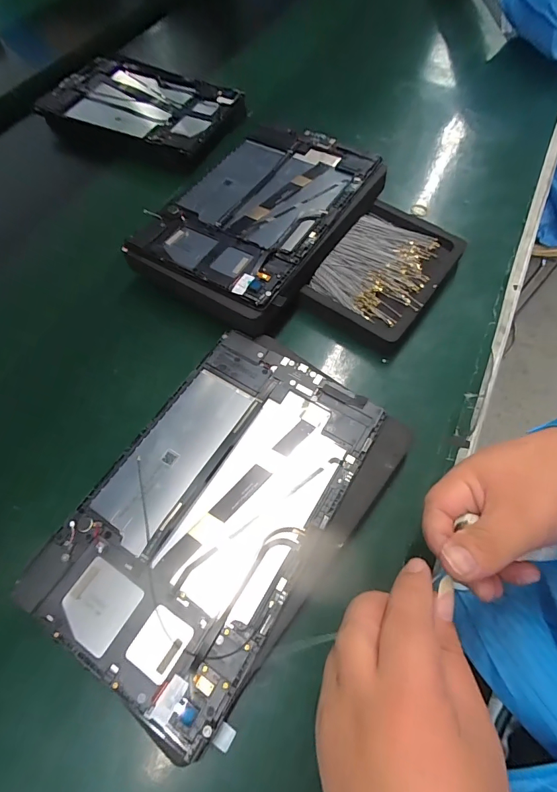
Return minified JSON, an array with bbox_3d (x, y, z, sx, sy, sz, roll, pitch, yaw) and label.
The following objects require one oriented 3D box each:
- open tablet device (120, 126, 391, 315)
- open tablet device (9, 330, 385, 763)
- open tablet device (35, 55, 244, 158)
[{"bbox_3d":[-0.013,-0.189,0.380,0.164,0.010,0.231,25,65,14],"label":"open tablet device"},{"bbox_3d":[-0.042,0.069,0.269,0.145,0.006,0.236,29,66,14],"label":"open tablet device"},{"bbox_3d":[-0.180,-0.394,0.518,0.255,0.016,0.148,23,66,13],"label":"open tablet device"}]

